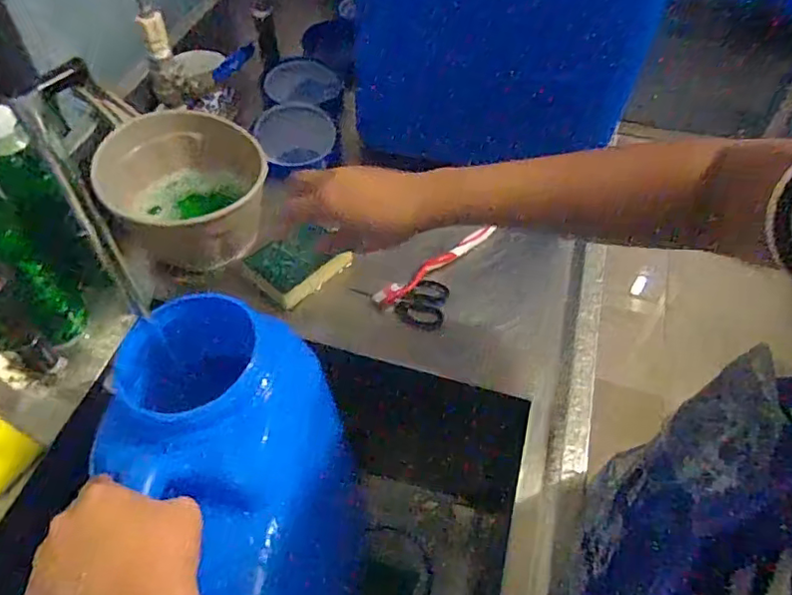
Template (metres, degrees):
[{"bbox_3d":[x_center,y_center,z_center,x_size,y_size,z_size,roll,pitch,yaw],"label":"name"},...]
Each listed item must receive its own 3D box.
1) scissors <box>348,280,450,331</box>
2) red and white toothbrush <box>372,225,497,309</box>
[{"bbox_3d":[0.005,0.002,0.646,0.102,0.010,0.061,9,53,6],"label":"scissors"},{"bbox_3d":[0.044,-0.036,0.663,0.156,0.025,0.020,-30,59,-22],"label":"red and white toothbrush"}]

